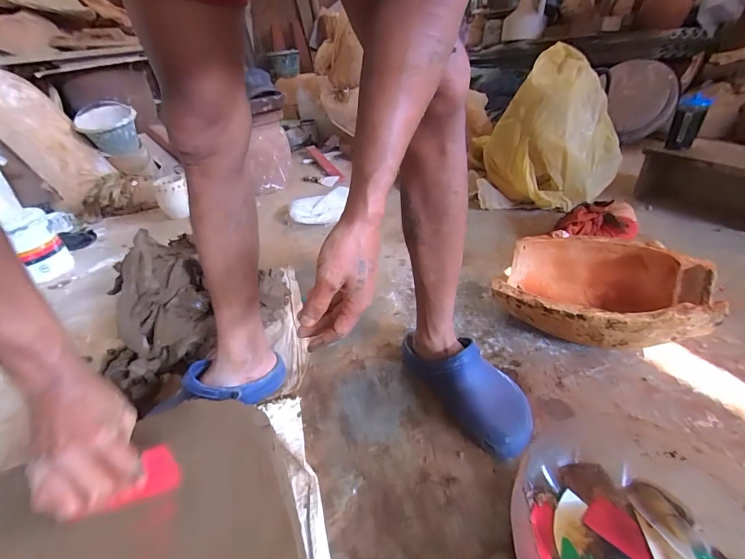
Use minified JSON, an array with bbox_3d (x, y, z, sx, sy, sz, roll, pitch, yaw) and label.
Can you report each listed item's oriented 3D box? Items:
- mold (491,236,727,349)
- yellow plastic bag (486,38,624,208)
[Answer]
[{"bbox_3d":[0.431,0.033,0.704,0.331,0.153,0.308,13,39,28],"label":"mold"},{"bbox_3d":[0.581,-0.467,1.134,0.312,0.389,0.288,-24,37,-24],"label":"yellow plastic bag"}]

